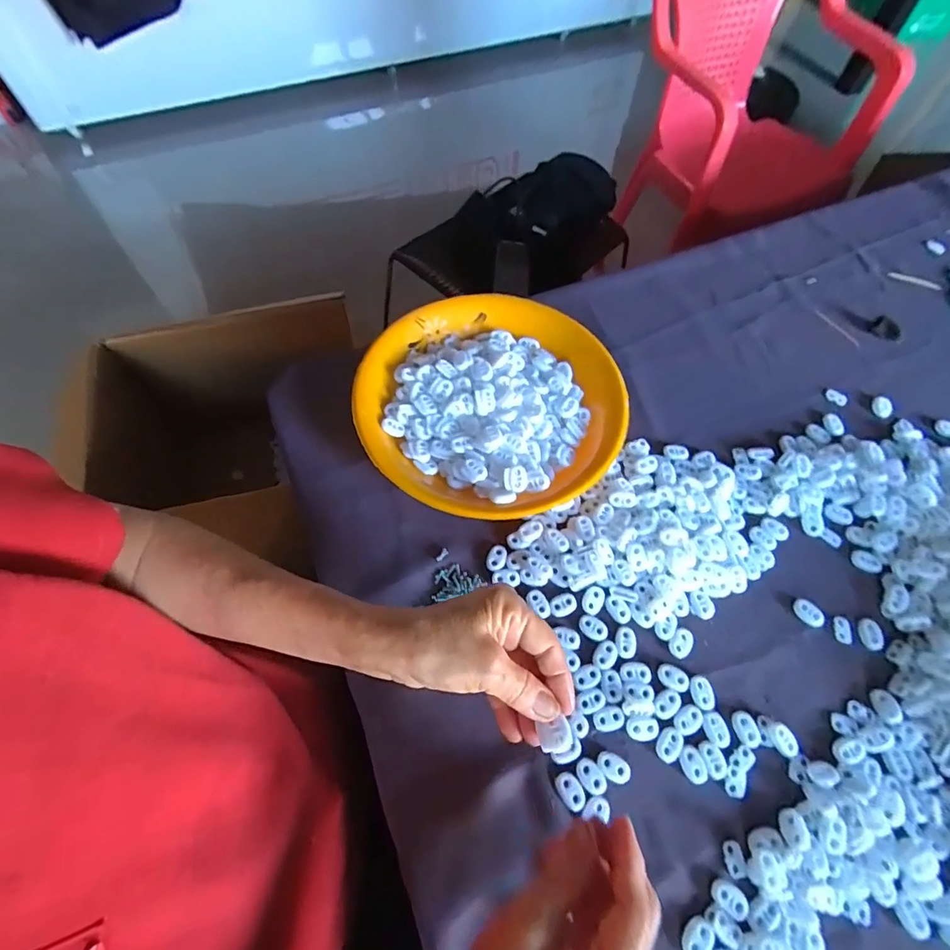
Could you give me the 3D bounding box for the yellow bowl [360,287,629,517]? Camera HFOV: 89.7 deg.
[{"bbox_3d":[0.015,-0.066,0.441,0.228,0.040,0.231,1,62,-2],"label":"yellow bowl"}]

